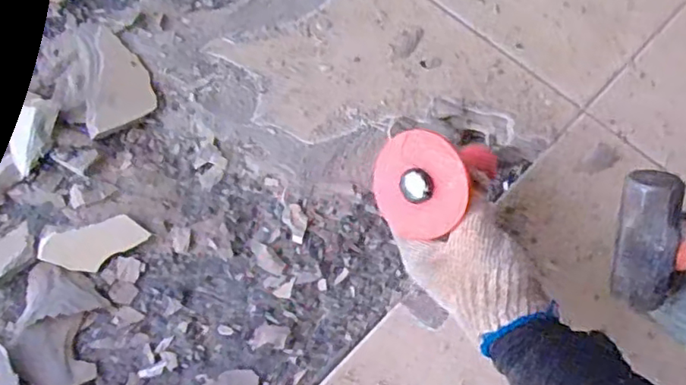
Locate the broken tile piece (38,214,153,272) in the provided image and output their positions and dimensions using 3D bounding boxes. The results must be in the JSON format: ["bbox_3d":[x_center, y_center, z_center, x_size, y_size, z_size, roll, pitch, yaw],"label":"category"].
[{"bbox_3d":[-0.213,0.045,0.503,0.087,0.006,0.038,-16,68,-7],"label":"broken tile piece"}]

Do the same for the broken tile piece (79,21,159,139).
[{"bbox_3d":[-0.219,-0.116,0.570,0.062,0.009,0.129,-12,67,-6],"label":"broken tile piece"}]

